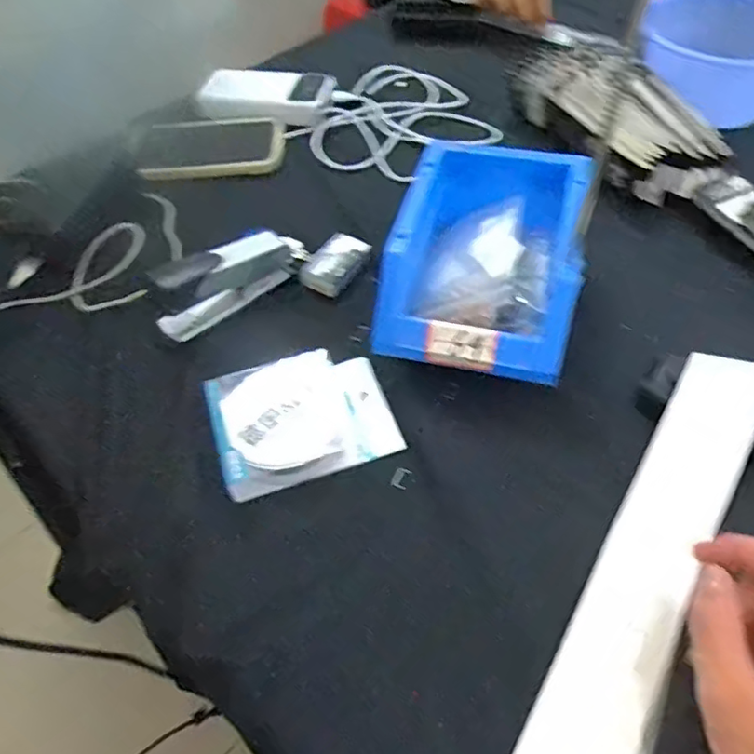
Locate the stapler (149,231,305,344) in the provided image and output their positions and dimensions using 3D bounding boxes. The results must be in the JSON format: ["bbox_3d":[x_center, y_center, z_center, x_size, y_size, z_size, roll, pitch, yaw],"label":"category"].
[{"bbox_3d":[-0.110,-0.076,0.481,0.133,0.066,0.032,-38,59,-24],"label":"stapler"}]

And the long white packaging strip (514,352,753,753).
[{"bbox_3d":[0.141,0.121,0.324,0.058,0.013,0.339,25,62,21],"label":"long white packaging strip"}]

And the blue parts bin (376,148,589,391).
[{"bbox_3d":[0.079,-0.090,0.443,0.129,0.065,0.185,9,53,10],"label":"blue parts bin"}]

